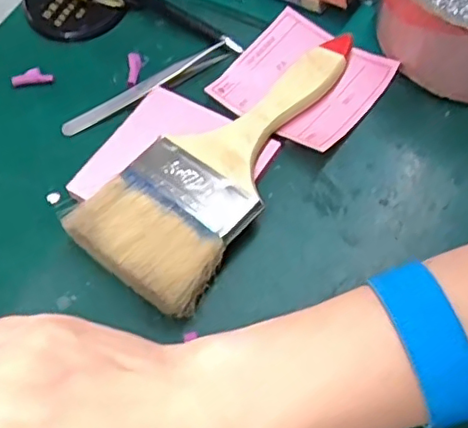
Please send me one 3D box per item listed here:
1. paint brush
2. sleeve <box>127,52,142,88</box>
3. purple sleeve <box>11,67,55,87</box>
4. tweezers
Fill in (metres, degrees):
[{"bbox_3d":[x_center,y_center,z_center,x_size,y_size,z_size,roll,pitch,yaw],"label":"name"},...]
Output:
[{"bbox_3d":[-0.006,-0.036,0.330,0.073,0.026,0.188,26,63,18],"label":"paint brush"},{"bbox_3d":[-0.062,-0.091,0.377,0.009,0.004,0.029,-6,58,-1],"label":"sleeve"},{"bbox_3d":[-0.126,-0.086,0.378,0.025,0.006,0.009,-8,58,-2],"label":"purple sleeve"},{"bbox_3d":[-0.052,-0.076,0.366,0.110,0.006,0.018,-31,62,-15],"label":"tweezers"}]

